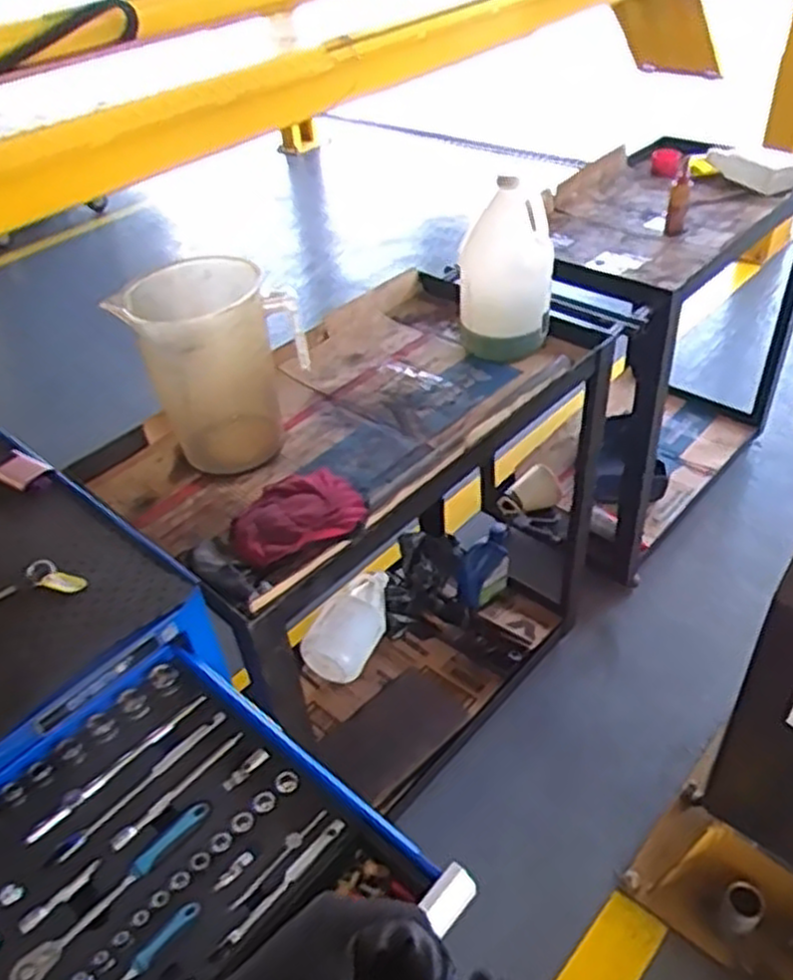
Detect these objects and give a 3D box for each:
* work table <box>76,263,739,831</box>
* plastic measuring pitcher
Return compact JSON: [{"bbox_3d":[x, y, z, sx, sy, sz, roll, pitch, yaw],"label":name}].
[{"bbox_3d":[0.278,-0.113,1.806,0.561,0.862,1.856,29,51,33],"label":"work table"},{"bbox_3d":[-0.272,-0.193,1.168,0.218,0.270,0.211,-3,41,3],"label":"plastic measuring pitcher"}]

